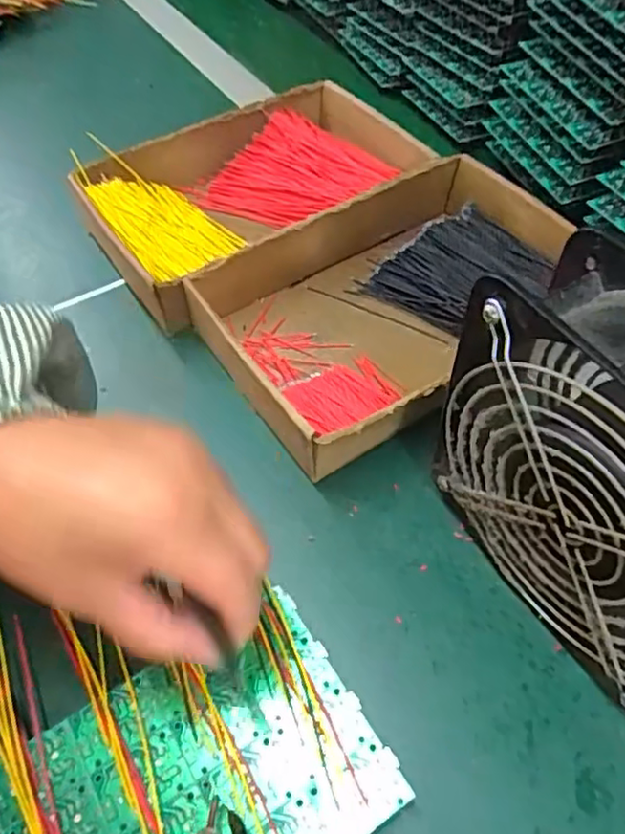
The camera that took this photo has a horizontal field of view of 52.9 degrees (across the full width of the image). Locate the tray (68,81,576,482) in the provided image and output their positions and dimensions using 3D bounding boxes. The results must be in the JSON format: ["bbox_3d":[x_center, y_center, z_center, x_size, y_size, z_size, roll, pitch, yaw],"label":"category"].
[{"bbox_3d":[0.003,-0.127,0.428,0.249,0.041,0.308,-34,60,-21],"label":"tray"}]

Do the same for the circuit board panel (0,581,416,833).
[{"bbox_3d":[-0.058,0.156,0.250,0.171,0.016,0.101,-29,60,-17],"label":"circuit board panel"}]

